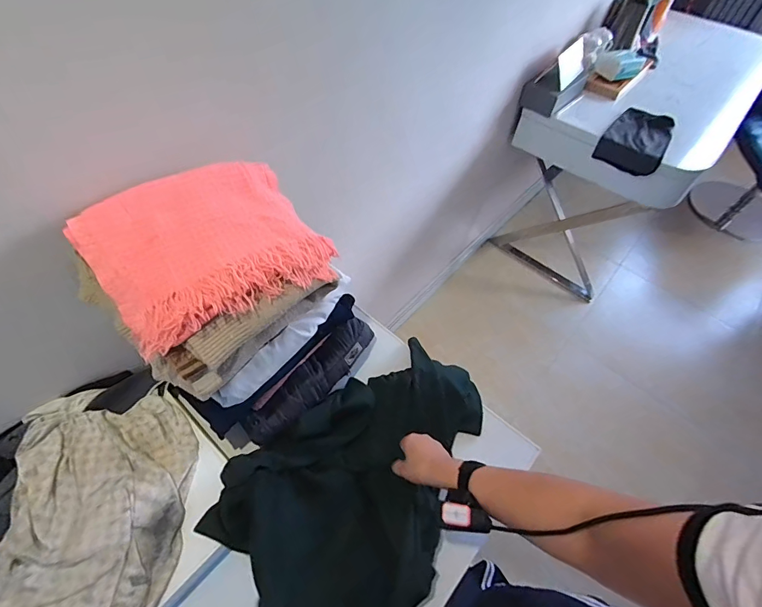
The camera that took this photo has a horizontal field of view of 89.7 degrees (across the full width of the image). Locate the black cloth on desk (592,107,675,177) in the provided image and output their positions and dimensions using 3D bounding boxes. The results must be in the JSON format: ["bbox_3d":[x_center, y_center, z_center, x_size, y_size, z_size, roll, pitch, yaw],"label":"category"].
[{"bbox_3d":[0.841,-0.542,1.254,0.187,0.117,0.242,32,60,19],"label":"black cloth on desk"}]

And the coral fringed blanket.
[{"bbox_3d":[-0.216,-0.082,0.500,0.281,0.089,0.210,-33,62,-22],"label":"coral fringed blanket"}]

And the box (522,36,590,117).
[{"bbox_3d":[0.608,-0.769,1.299,0.148,0.141,0.245,31,60,18],"label":"box"}]

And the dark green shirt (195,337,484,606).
[{"bbox_3d":[-0.002,0.268,0.618,0.313,0.105,0.475,39,62,22],"label":"dark green shirt"}]

